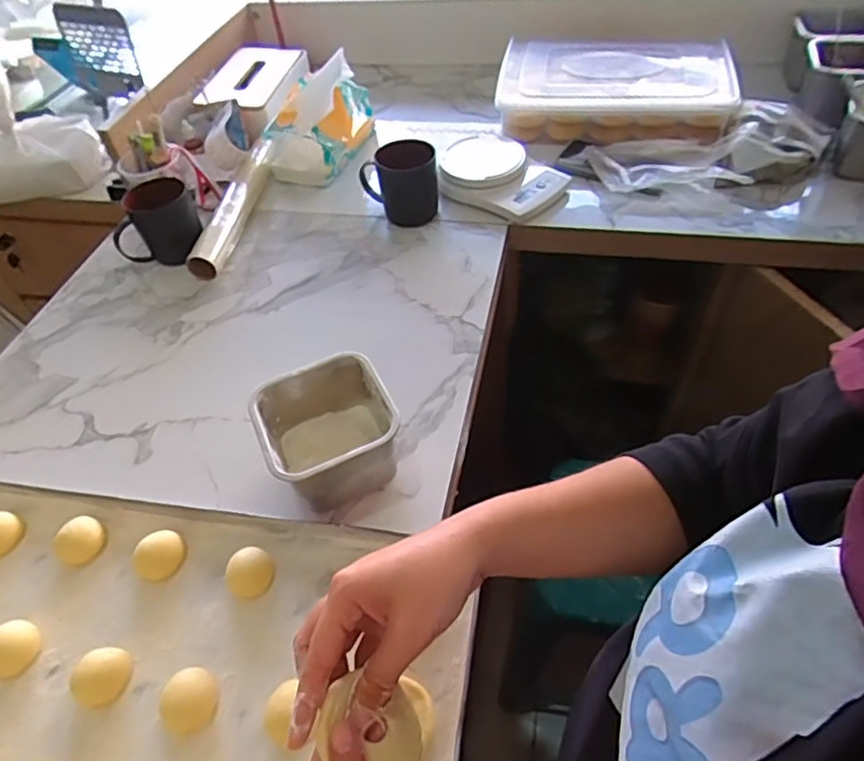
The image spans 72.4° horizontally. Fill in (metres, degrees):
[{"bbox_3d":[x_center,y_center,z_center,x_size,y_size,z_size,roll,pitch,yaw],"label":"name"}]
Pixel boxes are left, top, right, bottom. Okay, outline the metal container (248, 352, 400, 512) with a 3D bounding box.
[{"bbox_3d":[-0.096,0.057,0.575,0.121,0.091,0.118,-22,51,-12],"label":"metal container"}]

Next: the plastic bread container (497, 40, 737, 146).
[{"bbox_3d":[0.290,-0.478,0.965,0.375,0.090,0.246,11,52,15],"label":"plastic bread container"}]

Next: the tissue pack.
[{"bbox_3d":[-0.177,-0.439,0.982,0.125,0.124,0.219,10,52,14],"label":"tissue pack"}]

